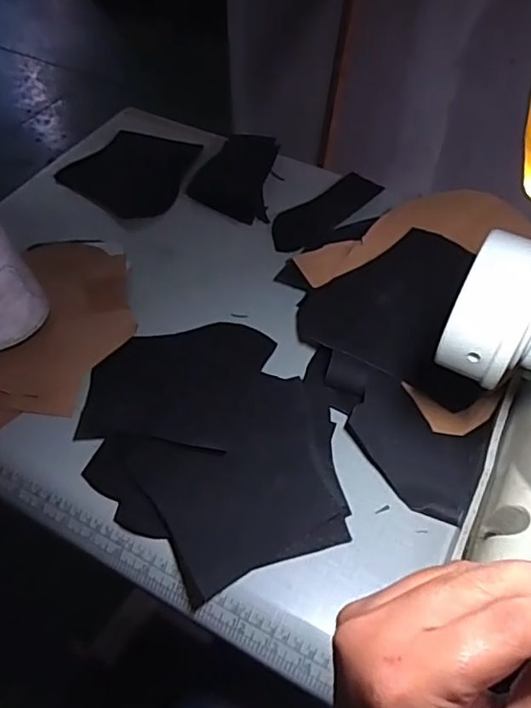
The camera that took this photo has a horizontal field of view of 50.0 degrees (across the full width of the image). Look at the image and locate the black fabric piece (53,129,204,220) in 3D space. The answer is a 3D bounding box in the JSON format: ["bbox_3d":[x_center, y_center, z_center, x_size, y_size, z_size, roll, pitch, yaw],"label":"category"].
[{"bbox_3d":[-0.168,-0.218,0.689,0.146,0.009,0.154,11,54,8],"label":"black fabric piece"}]

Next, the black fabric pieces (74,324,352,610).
[{"bbox_3d":[-0.046,0.064,0.455,0.180,0.015,0.226,-18,55,-13],"label":"black fabric pieces"}]

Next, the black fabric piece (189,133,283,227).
[{"bbox_3d":[-0.034,-0.211,0.669,0.096,0.019,0.145,10,54,7],"label":"black fabric piece"}]

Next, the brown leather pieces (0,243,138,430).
[{"bbox_3d":[-0.241,-0.028,0.521,0.228,0.030,0.197,-13,54,-10],"label":"brown leather pieces"}]

